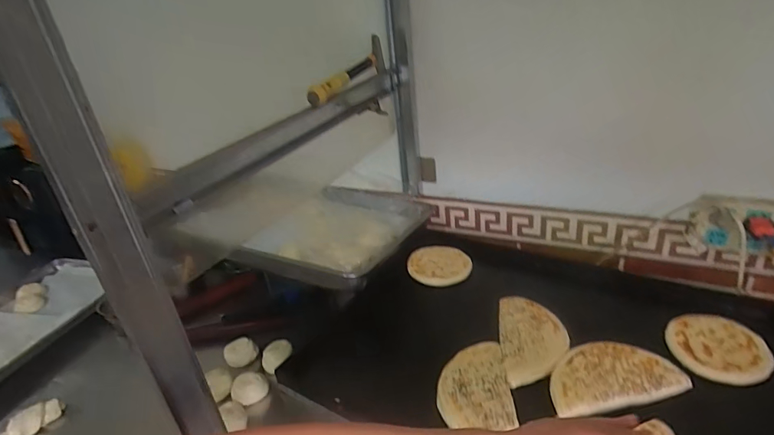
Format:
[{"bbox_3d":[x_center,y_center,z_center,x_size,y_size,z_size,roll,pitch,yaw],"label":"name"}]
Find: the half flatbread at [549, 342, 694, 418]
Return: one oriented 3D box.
[{"bbox_3d":[0.314,0.222,0.627,0.177,0.027,0.093,-10,27,-6],"label":"half flatbread"}]

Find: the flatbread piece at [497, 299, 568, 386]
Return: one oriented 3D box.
[{"bbox_3d":[0.232,0.192,0.703,0.101,0.024,0.169,-1,27,10],"label":"flatbread piece"}]

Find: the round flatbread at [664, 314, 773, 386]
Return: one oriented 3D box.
[{"bbox_3d":[0.488,0.192,0.659,0.122,0.020,0.122,-5,27,3],"label":"round flatbread"}]

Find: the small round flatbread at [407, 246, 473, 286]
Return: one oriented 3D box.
[{"bbox_3d":[0.109,0.099,0.915,0.124,0.014,0.110,14,45,23],"label":"small round flatbread"}]

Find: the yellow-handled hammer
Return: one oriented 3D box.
[{"bbox_3d":[-0.063,-0.265,0.781,0.037,0.087,0.269,5,29,22],"label":"yellow-handled hammer"}]

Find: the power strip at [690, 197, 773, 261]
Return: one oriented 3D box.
[{"bbox_3d":[0.639,0.028,0.753,0.197,0.105,0.070,7,30,25],"label":"power strip"}]

